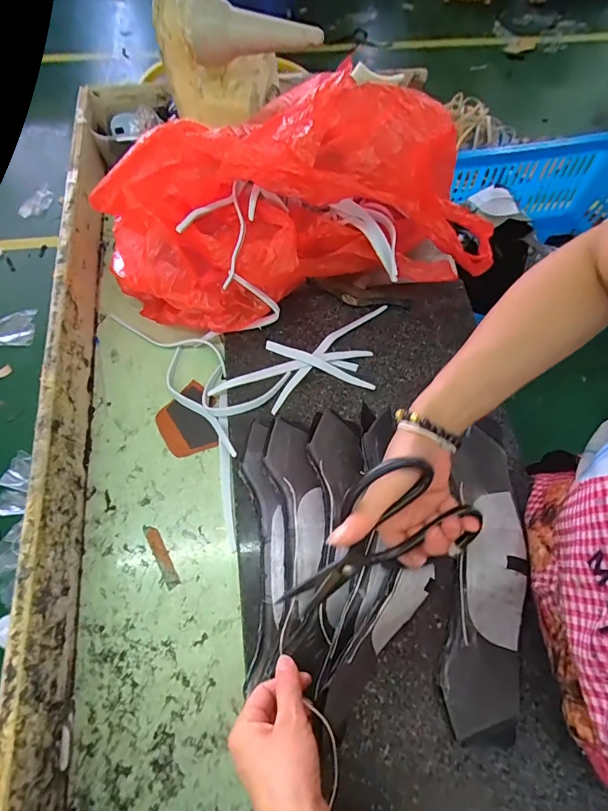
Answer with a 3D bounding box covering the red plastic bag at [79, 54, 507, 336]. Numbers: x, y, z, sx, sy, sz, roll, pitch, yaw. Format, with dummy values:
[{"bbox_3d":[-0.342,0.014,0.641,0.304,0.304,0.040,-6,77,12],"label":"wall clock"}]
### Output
[{"bbox_3d":[-0.003,-0.221,0.514,0.441,0.200,0.160,-8,68,-5],"label":"red plastic bag"}]

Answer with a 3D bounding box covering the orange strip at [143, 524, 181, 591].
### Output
[{"bbox_3d":[-0.160,0.167,0.491,0.015,0.004,0.075,-27,71,-12],"label":"orange strip"}]

